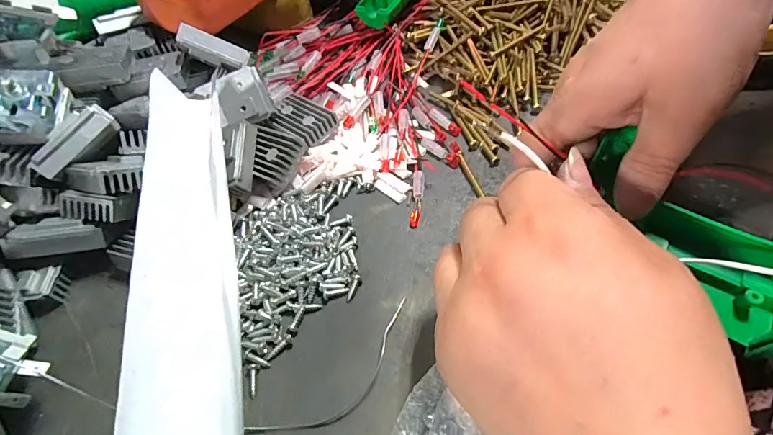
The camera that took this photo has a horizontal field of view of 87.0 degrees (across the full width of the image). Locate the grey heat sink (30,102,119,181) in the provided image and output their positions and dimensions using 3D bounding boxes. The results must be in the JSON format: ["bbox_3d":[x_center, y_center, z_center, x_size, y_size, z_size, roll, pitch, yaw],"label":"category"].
[{"bbox_3d":[-0.168,-0.041,0.219,0.019,0.012,0.044,46,74,-18],"label":"grey heat sink"}]

